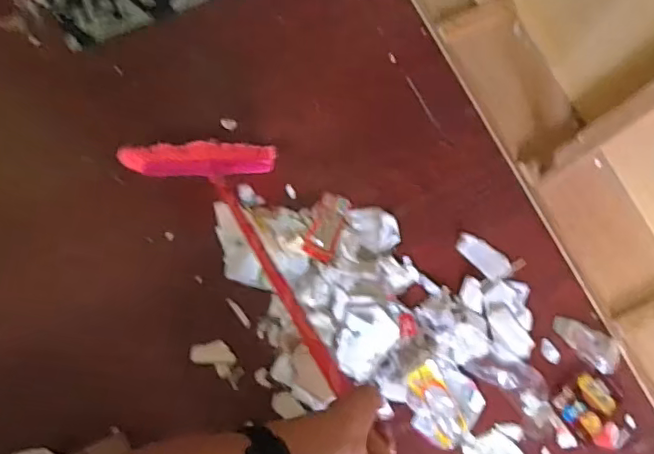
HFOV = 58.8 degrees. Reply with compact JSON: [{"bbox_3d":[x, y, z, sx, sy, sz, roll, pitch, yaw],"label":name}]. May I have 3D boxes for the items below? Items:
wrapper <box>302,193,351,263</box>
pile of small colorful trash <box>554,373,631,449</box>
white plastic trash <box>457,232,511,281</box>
[{"bbox_3d":[0.000,-0.005,1.383,0.074,0.016,0.175,16,64,2],"label":"wrapper"},{"bbox_3d":[0.614,0.431,1.326,0.123,0.019,0.172,-36,81,-8],"label":"pile of small colorful trash"},{"bbox_3d":[0.375,0.069,1.394,0.135,0.006,0.066,43,81,7],"label":"white plastic trash"}]

